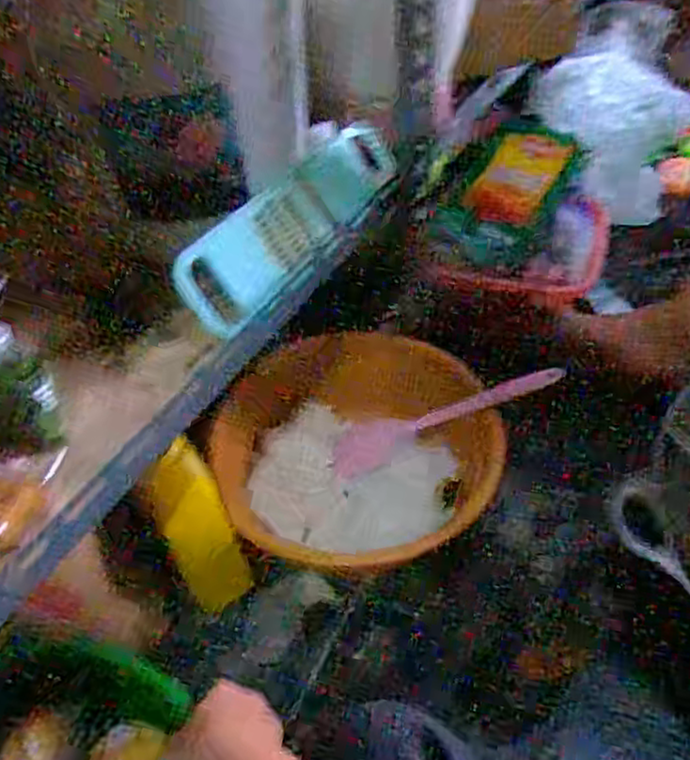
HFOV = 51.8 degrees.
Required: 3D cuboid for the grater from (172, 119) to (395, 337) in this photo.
[{"bbox_3d":[-0.040,-0.139,0.618,0.025,0.080,0.270,6,43,41],"label":"grater"}]

